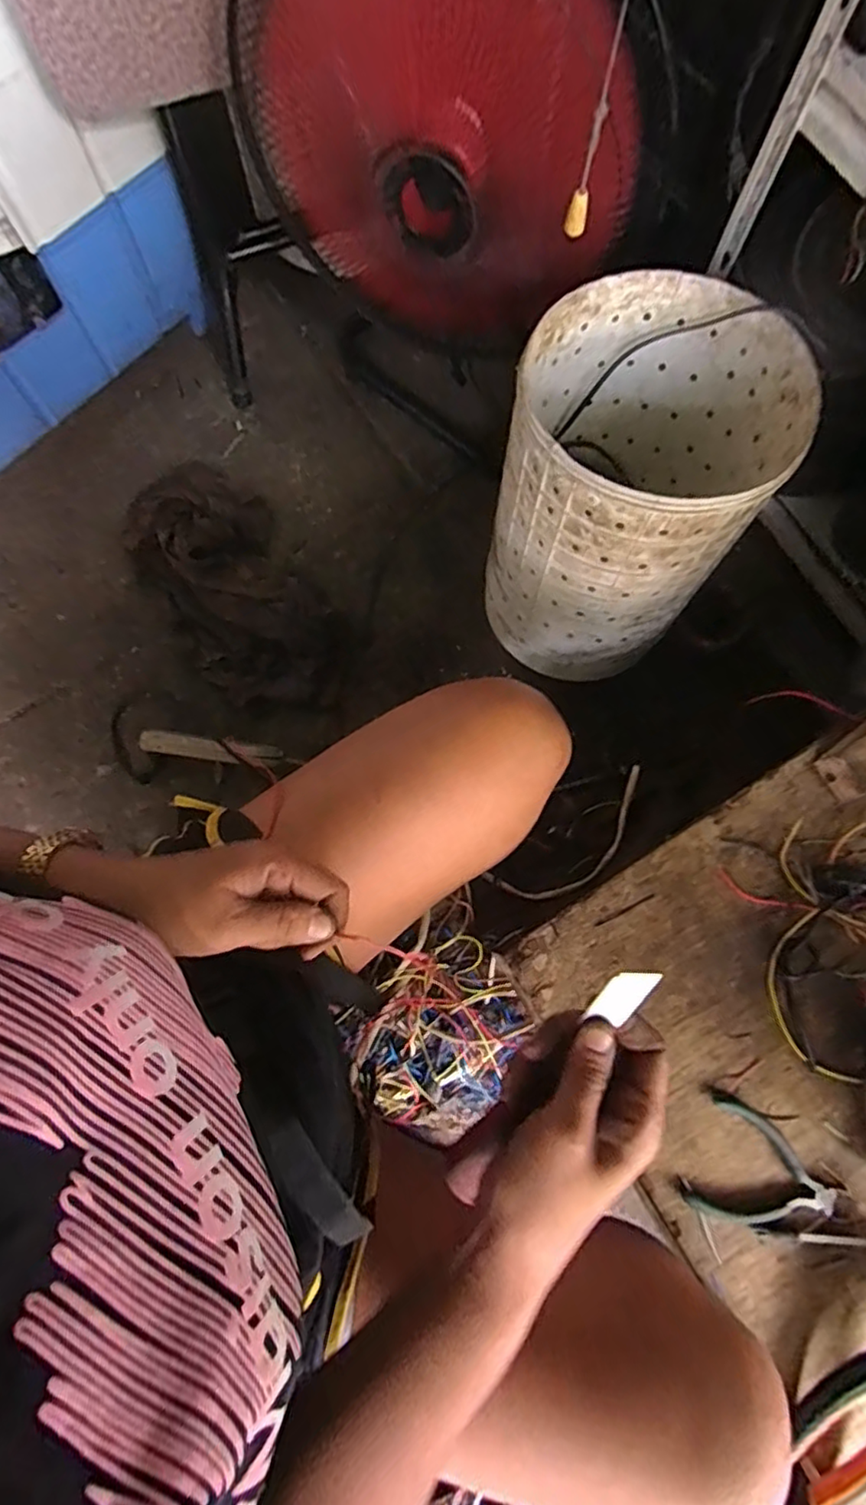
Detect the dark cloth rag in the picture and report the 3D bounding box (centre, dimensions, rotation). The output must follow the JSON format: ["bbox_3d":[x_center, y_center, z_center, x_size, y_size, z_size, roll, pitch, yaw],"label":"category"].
[{"bbox_3d":[-0.281,-0.236,0.872,0.202,0.046,0.441,-33,79,-8],"label":"dark cloth rag"}]

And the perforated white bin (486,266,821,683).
[{"bbox_3d":[0.197,-0.277,0.666,0.243,0.315,0.275,30,78,6],"label":"perforated white bin"}]

